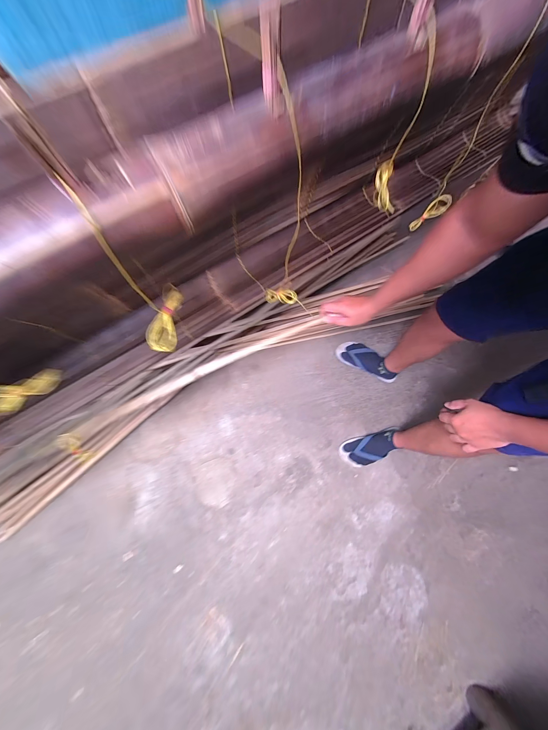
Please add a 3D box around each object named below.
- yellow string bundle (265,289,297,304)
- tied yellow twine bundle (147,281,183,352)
[{"bbox_3d":[0.013,-0.135,0.500,0.068,0.023,0.022,11,71,31],"label":"yellow string bundle"},{"bbox_3d":[-0.146,-0.064,0.345,0.029,0.026,0.089,11,88,4],"label":"tied yellow twine bundle"}]

